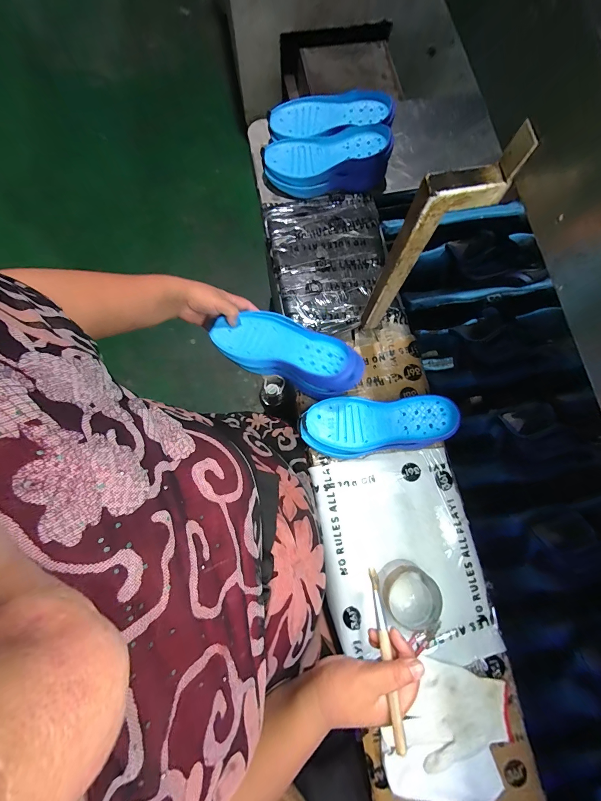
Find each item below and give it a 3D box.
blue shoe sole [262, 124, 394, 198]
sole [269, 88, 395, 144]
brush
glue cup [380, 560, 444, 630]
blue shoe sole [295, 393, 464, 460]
[{"bbox_3d":[0.051,-0.494,0.651,0.248,0.069,0.110,-2,79,-2],"label":"blue shoe sole"},{"bbox_3d":[0.060,-0.600,0.659,0.248,0.049,0.106,0,79,-1],"label":"sole"},{"bbox_3d":[0.092,0.267,0.344,0.011,0.009,0.155,0,46,-1],"label":"brush"},{"bbox_3d":[0.170,0.301,0.502,0.081,0.058,0.087,0,79,-1],"label":"glue cup"},{"bbox_3d":[0.124,0.042,0.543,0.247,0.073,0.101,-4,79,-2],"label":"blue shoe sole"}]

